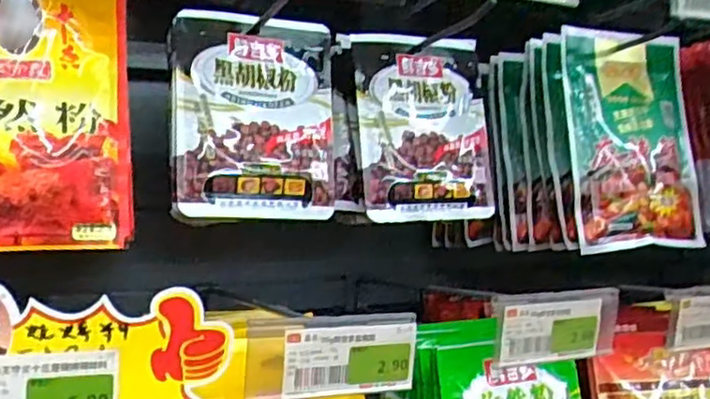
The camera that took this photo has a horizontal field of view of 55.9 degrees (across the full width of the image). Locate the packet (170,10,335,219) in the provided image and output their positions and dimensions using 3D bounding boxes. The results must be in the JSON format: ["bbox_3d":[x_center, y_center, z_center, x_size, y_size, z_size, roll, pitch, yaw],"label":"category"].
[{"bbox_3d":[-0.075,-0.065,0.513,0.127,0.152,0.023,0,-3,-29],"label":"packet"}]

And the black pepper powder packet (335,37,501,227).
[{"bbox_3d":[0.060,-0.063,0.571,0.123,0.155,0.027,0,-3,-22],"label":"black pepper powder packet"}]

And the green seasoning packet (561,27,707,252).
[{"bbox_3d":[0.249,-0.056,0.591,0.133,0.189,0.024,0,-13,-20],"label":"green seasoning packet"}]

